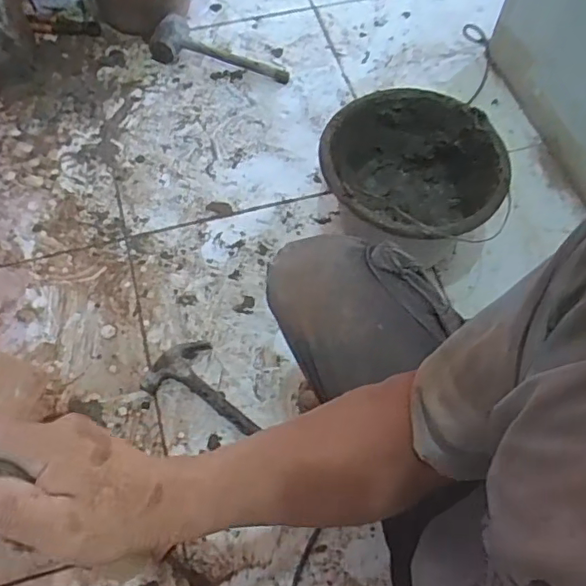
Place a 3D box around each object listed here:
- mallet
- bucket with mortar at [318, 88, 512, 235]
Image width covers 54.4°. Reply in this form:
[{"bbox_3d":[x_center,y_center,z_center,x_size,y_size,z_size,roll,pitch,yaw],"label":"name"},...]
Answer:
[{"bbox_3d":[-0.155,-0.481,1.163,0.287,0.048,0.116,30,66,13],"label":"mallet"},{"bbox_3d":[0.183,-0.171,0.905,0.259,0.187,0.261,1,63,-1],"label":"bucket with mortar"}]

